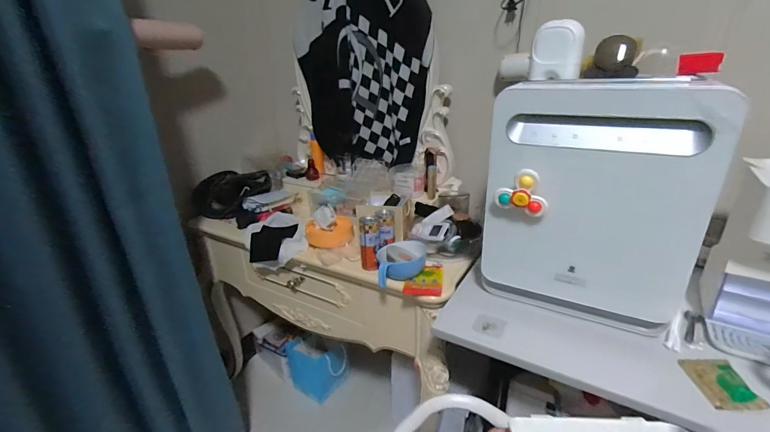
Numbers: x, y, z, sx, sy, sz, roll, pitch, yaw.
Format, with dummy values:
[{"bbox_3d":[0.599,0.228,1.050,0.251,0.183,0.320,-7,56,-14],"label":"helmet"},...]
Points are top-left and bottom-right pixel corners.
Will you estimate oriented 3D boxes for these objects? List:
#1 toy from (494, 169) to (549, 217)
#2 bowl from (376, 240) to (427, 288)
[{"bbox_3d":[0.245,-0.042,0.647,0.089,0.081,0.035,4,22,13],"label":"toy"},{"bbox_3d":[0.039,0.110,0.862,0.119,0.076,0.105,0,22,4],"label":"bowl"}]

